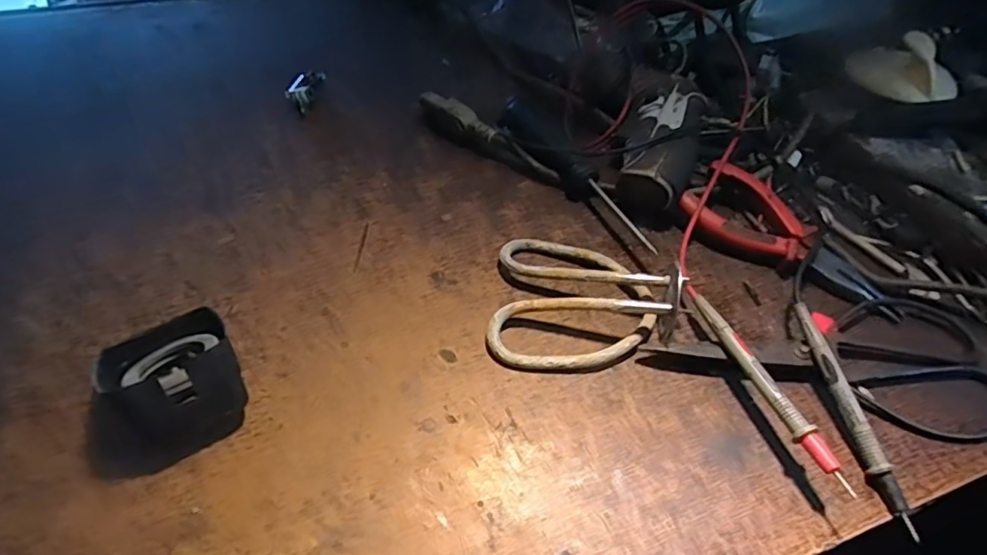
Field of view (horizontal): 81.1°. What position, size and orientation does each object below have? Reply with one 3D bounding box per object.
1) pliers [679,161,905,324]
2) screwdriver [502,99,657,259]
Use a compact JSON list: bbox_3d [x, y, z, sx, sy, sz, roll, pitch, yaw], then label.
[{"bbox_3d":[0.198,-0.025,0.381,0.146,0.029,0.053,30,54,17],"label":"pliers"},{"bbox_3d":[0.053,-0.081,0.411,0.036,0.027,0.161,-20,56,-22],"label":"screwdriver"}]

